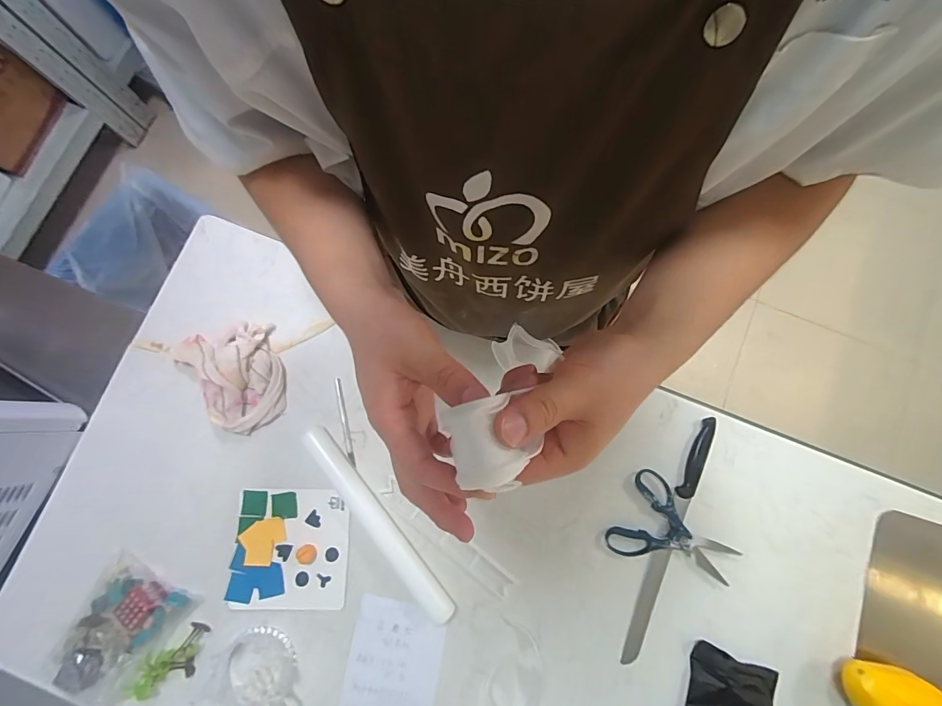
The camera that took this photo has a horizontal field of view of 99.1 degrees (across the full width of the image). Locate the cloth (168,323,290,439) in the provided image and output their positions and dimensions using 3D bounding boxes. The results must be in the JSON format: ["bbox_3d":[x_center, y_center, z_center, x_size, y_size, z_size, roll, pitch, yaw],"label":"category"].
[{"bbox_3d":[-0.366,0.036,0.604,0.153,0.045,0.175,-20,80,-4],"label":"cloth"}]

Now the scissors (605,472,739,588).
[{"bbox_3d":[0.292,0.262,0.577,0.166,0.015,0.124,30,81,6],"label":"scissors"}]

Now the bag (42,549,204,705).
[{"bbox_3d":[-0.493,0.389,0.545,0.129,0.033,0.171,32,81,6],"label":"bag"}]

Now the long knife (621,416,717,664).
[{"bbox_3d":[0.287,0.263,0.576,0.026,0.018,0.356,23,80,4],"label":"long knife"}]

